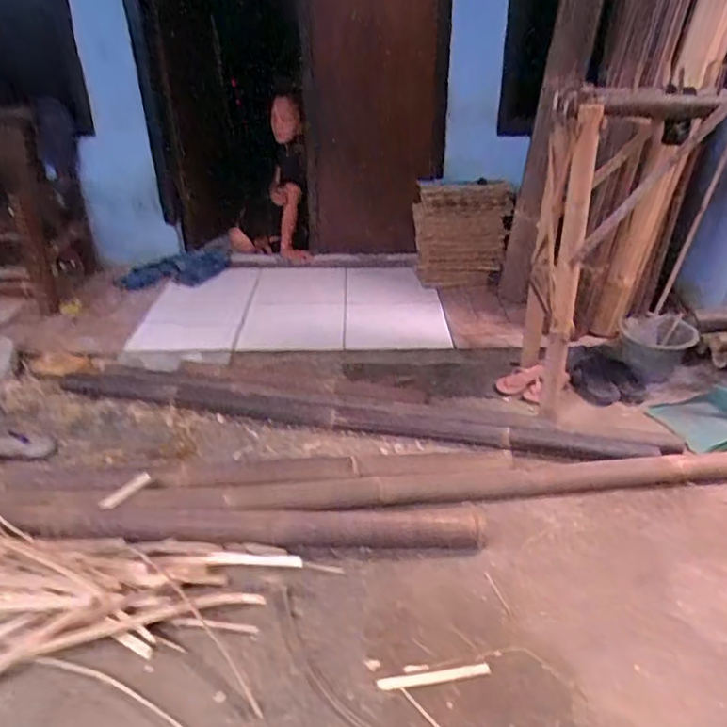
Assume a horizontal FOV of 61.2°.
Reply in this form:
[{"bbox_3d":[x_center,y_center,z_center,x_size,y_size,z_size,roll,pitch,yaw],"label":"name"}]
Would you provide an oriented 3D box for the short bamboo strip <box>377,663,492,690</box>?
[{"bbox_3d":[0.137,0.607,1.192,0.218,0.009,0.022,-4,29,-7],"label":"short bamboo strip"}]

